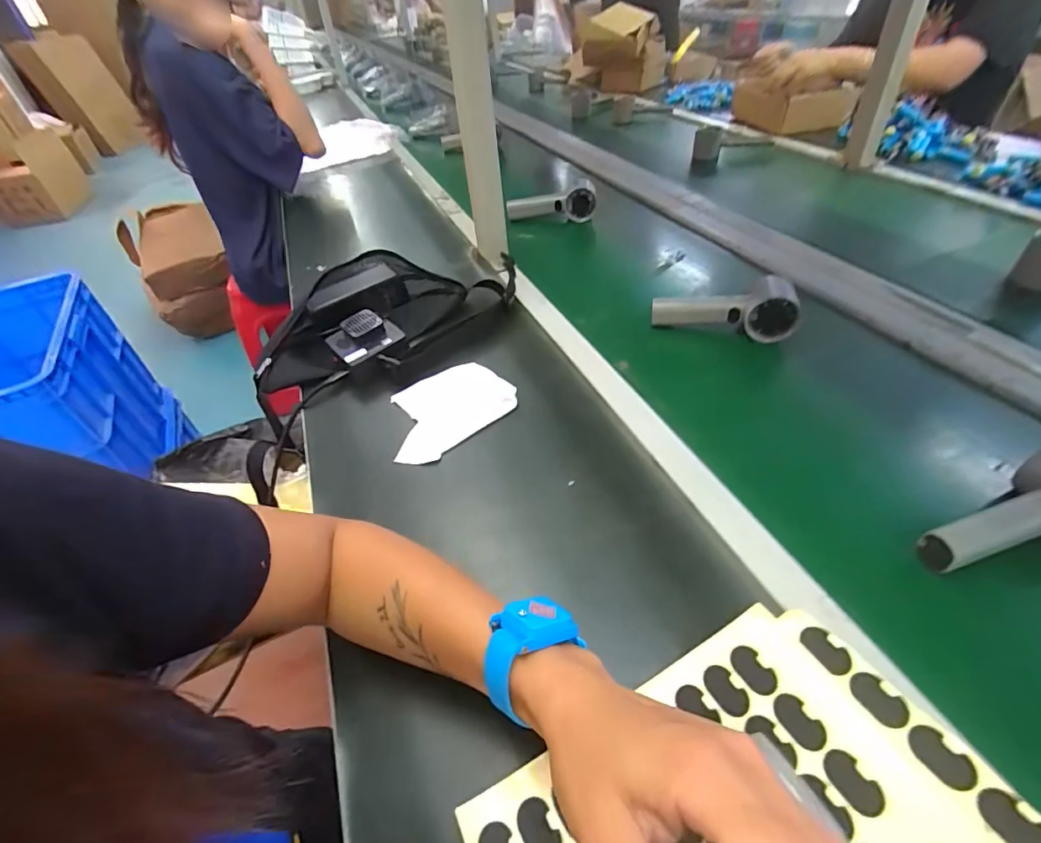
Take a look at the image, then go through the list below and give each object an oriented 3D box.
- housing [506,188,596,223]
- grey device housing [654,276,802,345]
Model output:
[{"bbox_3d":[0.055,-0.380,0.856,0.155,0.065,0.040,-4,43,3],"label":"housing"},{"bbox_3d":[0.237,-0.134,0.553,0.156,0.053,0.050,8,45,16],"label":"grey device housing"}]

